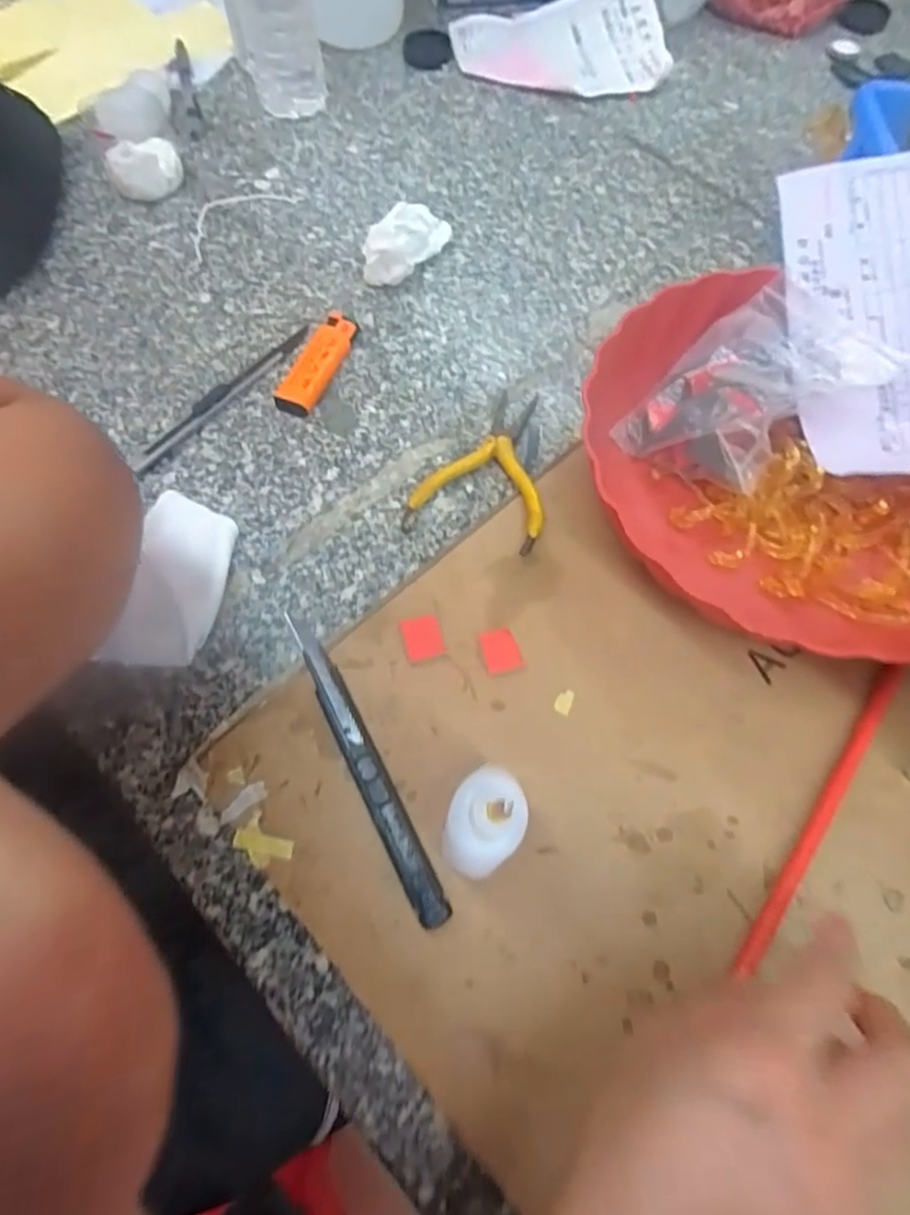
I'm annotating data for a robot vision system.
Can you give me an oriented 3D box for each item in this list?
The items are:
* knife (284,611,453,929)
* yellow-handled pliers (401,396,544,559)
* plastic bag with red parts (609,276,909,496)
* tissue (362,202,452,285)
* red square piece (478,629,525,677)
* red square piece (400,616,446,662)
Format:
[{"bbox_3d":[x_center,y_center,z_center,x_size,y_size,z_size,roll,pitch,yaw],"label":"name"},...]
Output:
[{"bbox_3d":[-0.044,0.071,0.284,0.016,0.012,0.157,-26,69,-12],"label":"knife"},{"bbox_3d":[0.025,-0.087,0.357,0.076,0.019,0.120,18,67,7],"label":"yellow-handled pliers"},{"bbox_3d":[0.169,-0.126,0.341,0.135,0.022,0.089,-41,61,-2],"label":"plastic bag with red parts"},{"bbox_3d":[-0.032,-0.258,0.421,0.026,0.039,0.074,31,69,12],"label":"tissue"},{"bbox_3d":[0.023,0.022,0.307,0.019,0.004,0.021,-13,66,-7],"label":"red square piece"},{"bbox_3d":[-0.017,0.016,0.307,0.019,0.004,0.022,-15,79,-3],"label":"red square piece"}]

